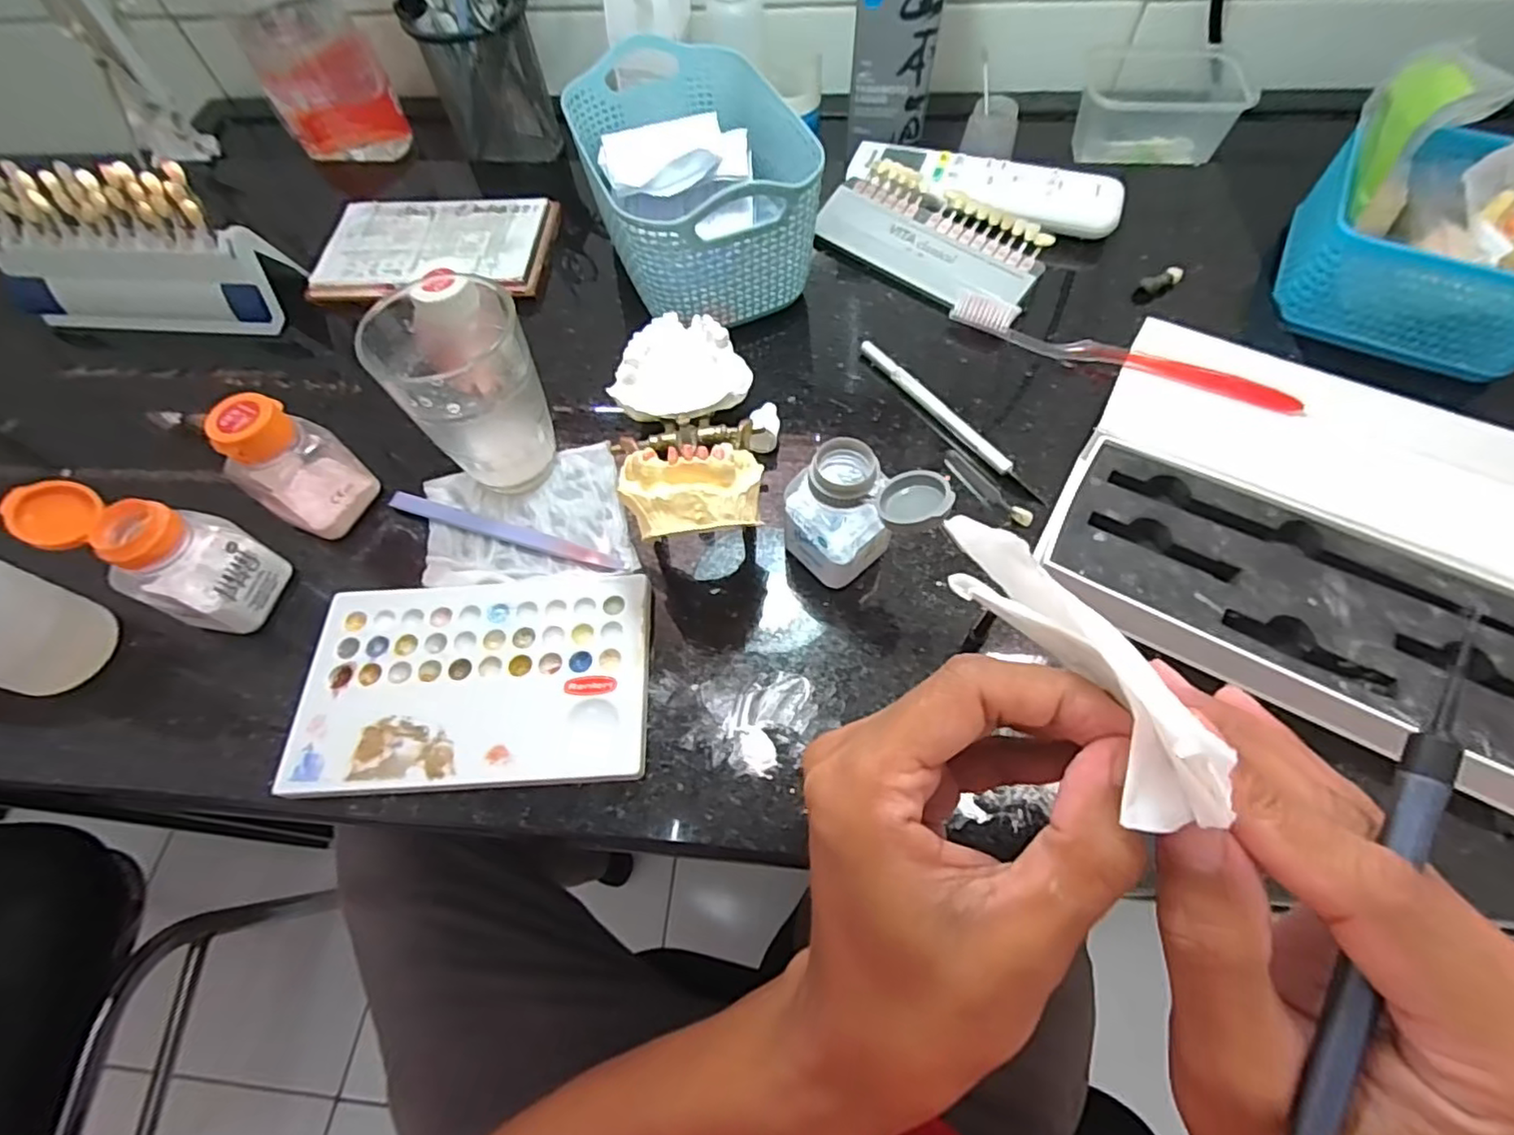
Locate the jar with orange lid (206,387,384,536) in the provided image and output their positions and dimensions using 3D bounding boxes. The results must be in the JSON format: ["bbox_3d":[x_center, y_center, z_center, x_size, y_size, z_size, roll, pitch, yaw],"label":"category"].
[{"bbox_3d":[-0.227,-0.050,0.316,0.032,0.071,0.045,33,69,19],"label":"jar with orange lid"}]

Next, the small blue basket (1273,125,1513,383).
[{"bbox_3d":[0.396,-0.188,0.378,0.145,0.069,0.110,20,65,13],"label":"small blue basket"}]

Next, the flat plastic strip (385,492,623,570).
[{"bbox_3d":[-0.130,-0.019,0.333,0.136,0.007,0.011,16,64,11],"label":"flat plastic strip"}]

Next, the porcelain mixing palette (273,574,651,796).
[{"bbox_3d":[-0.126,0.050,0.293,0.152,0.014,0.097,-4,62,1],"label":"porcelain mixing palette"}]

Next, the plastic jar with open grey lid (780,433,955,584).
[{"bbox_3d":[0.045,-0.021,0.287,0.065,0.070,0.035,6,63,7],"label":"plastic jar with open grey lid"}]

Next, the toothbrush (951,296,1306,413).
[{"bbox_3d":[0.205,-0.124,0.363,0.189,0.020,0.014,23,66,15],"label":"toothbrush"}]

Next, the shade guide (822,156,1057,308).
[{"bbox_3d":[0.117,-0.207,0.412,0.129,0.019,0.067,37,87,20],"label":"shade guide"}]

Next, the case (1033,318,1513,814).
[{"bbox_3d":[0.266,-0.017,0.304,0.213,0.034,0.196,29,67,17],"label":"case"}]

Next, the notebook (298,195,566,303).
[{"bbox_3d":[-0.218,-0.221,0.440,0.149,0.017,0.095,2,63,4],"label":"notebook"}]

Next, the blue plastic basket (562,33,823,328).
[{"bbox_3d":[-0.038,-0.231,0.399,0.116,0.093,0.178,-23,64,-9],"label":"blue plastic basket"}]

